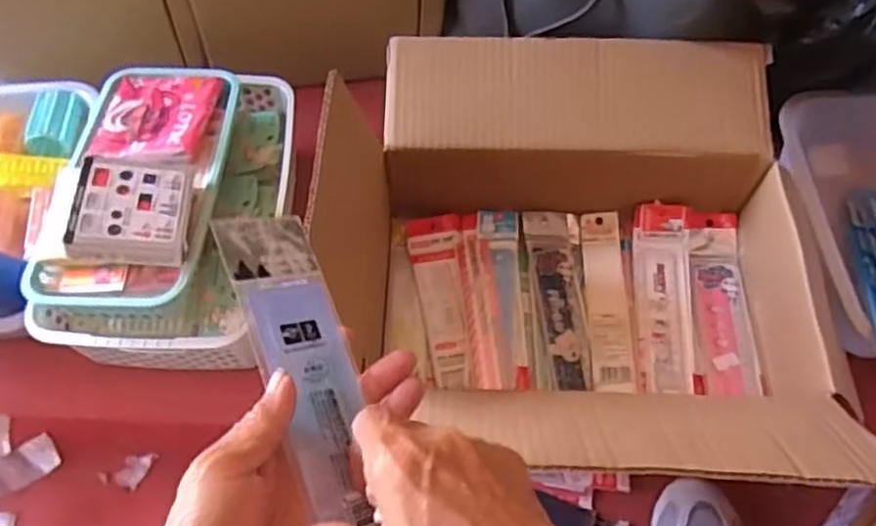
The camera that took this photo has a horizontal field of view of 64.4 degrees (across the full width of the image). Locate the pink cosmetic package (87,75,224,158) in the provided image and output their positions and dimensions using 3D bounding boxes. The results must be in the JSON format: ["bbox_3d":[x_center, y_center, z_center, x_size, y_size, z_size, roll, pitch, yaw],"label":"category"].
[{"bbox_3d":[-0.261,-0.137,0.641,0.099,0.015,0.109,4,60,3],"label":"pink cosmetic package"}]

